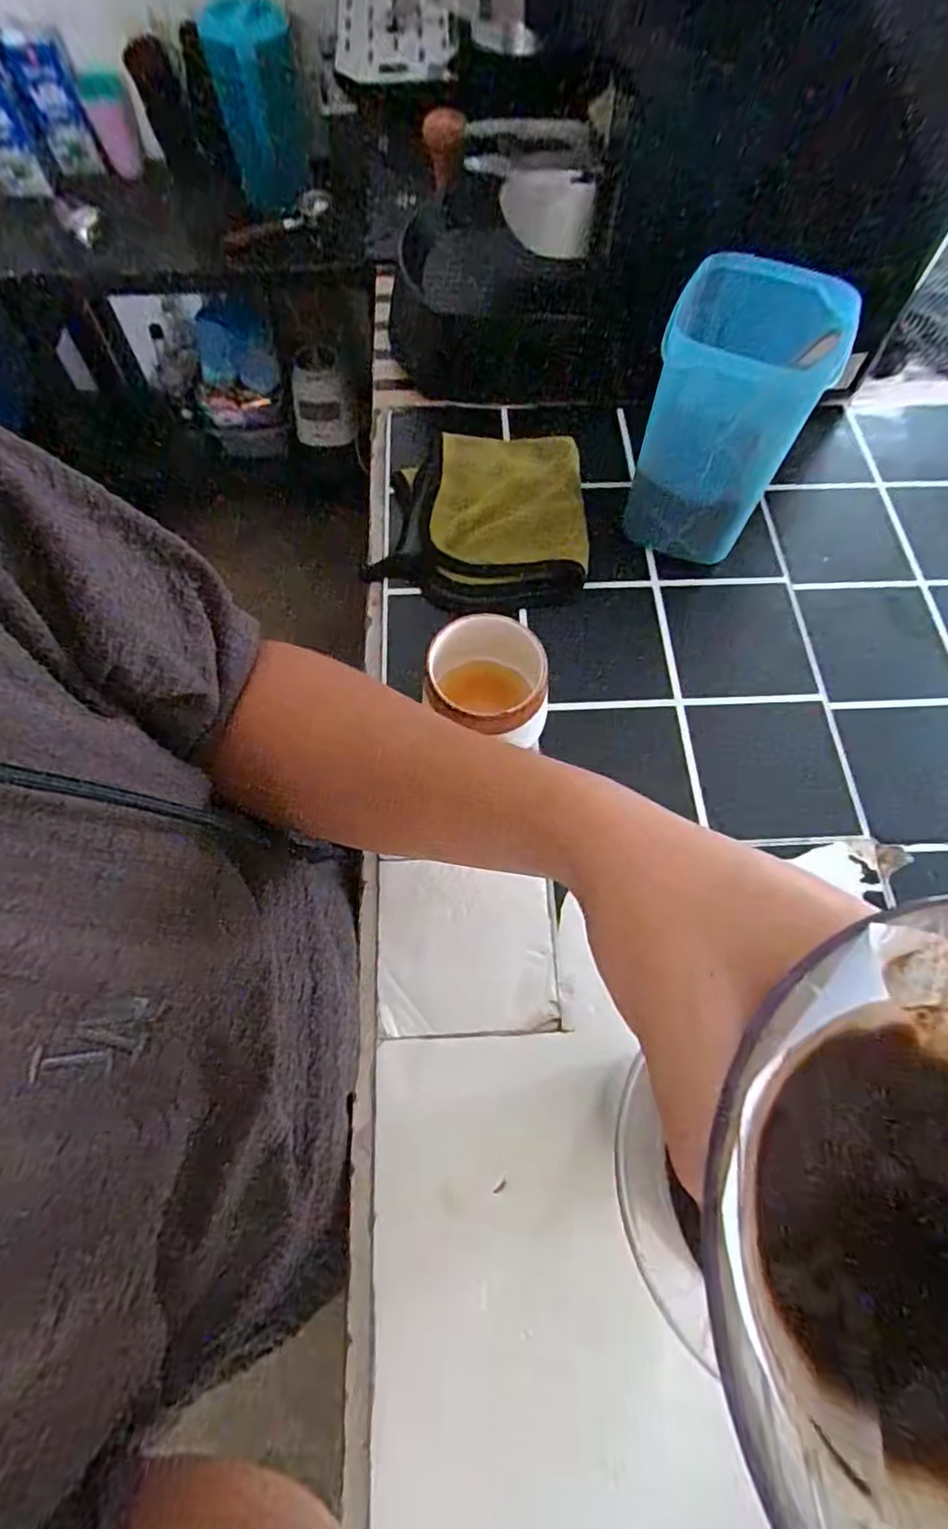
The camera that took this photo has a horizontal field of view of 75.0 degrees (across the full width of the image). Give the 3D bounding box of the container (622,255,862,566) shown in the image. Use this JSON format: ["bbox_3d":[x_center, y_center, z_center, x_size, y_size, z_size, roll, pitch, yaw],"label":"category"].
[{"bbox_3d":[0.162,-0.225,0.412,0.096,0.152,0.075,20,67,7],"label":"container"}]

